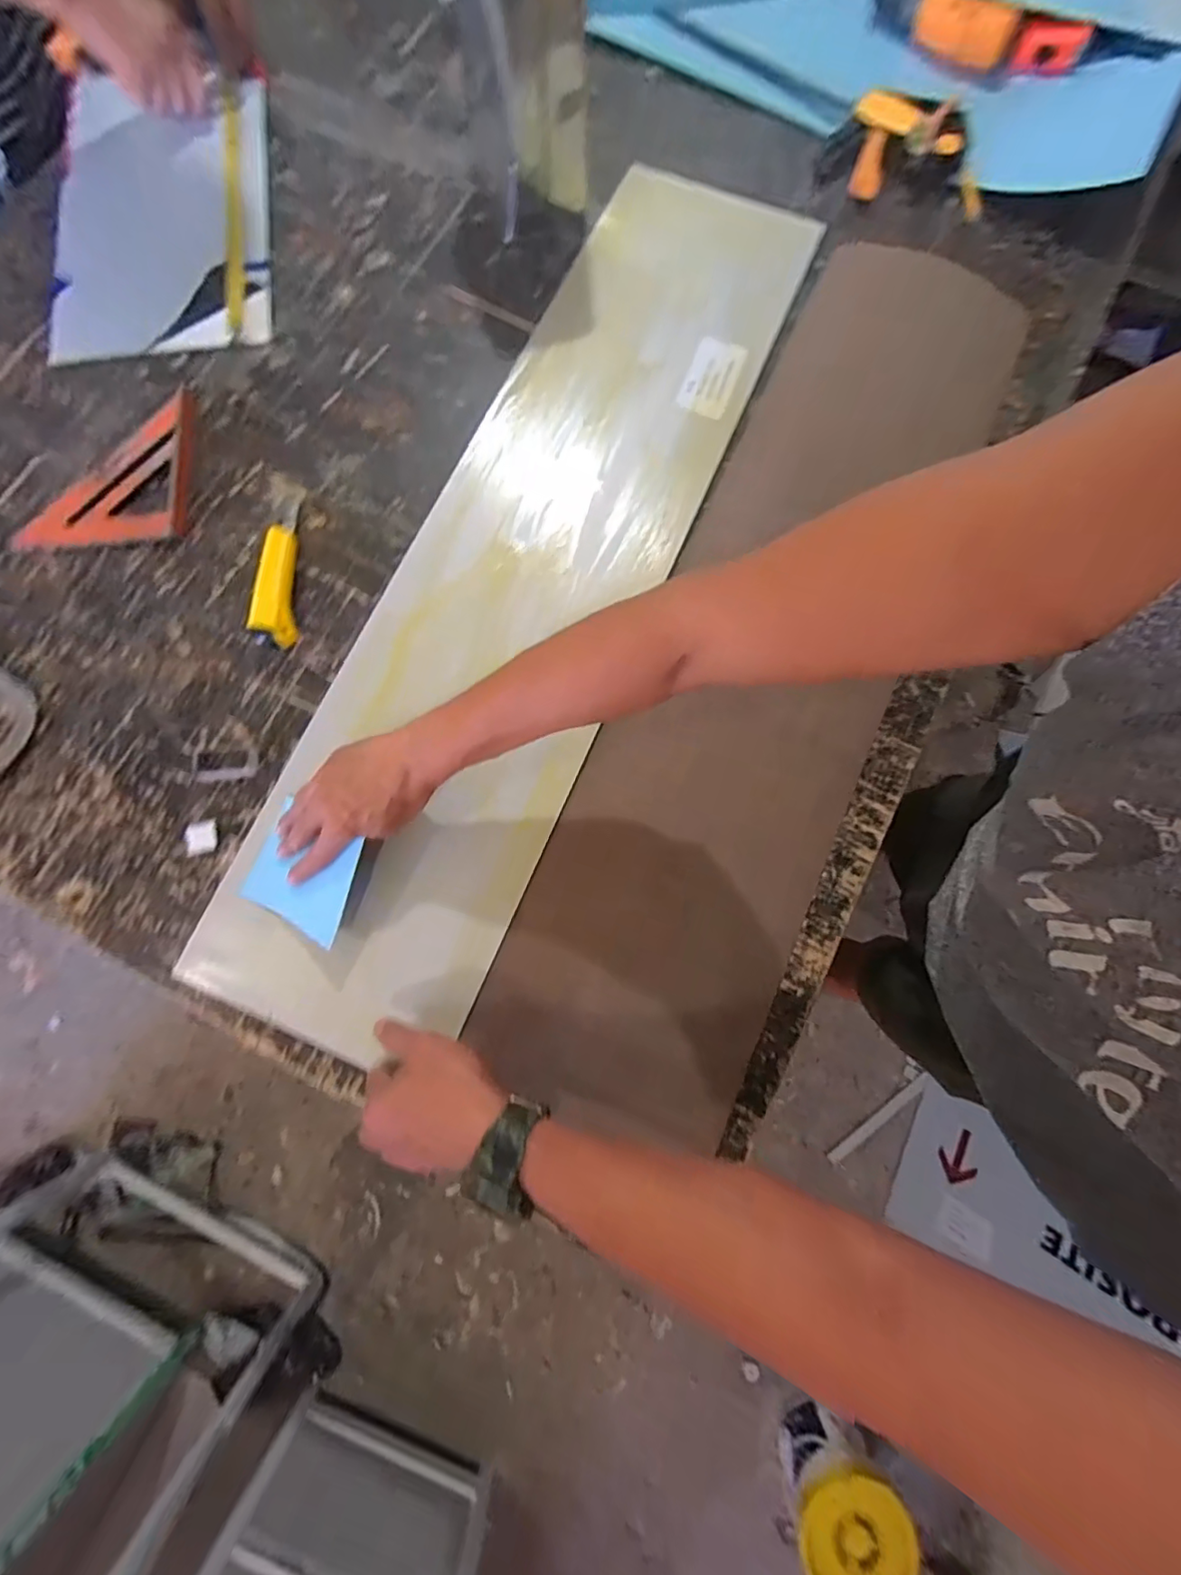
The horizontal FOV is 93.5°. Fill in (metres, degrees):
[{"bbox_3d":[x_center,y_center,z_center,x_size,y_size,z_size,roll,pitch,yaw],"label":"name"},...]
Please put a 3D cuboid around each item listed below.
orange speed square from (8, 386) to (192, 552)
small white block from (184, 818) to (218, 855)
[{"bbox_3d":[-0.504,-0.330,0.582,0.162,0.017,0.164,-3,77,-1],"label":"orange speed square"},{"bbox_3d":[-0.359,0.046,0.513,0.028,0.005,0.030,-13,78,-3],"label":"small white block"}]

